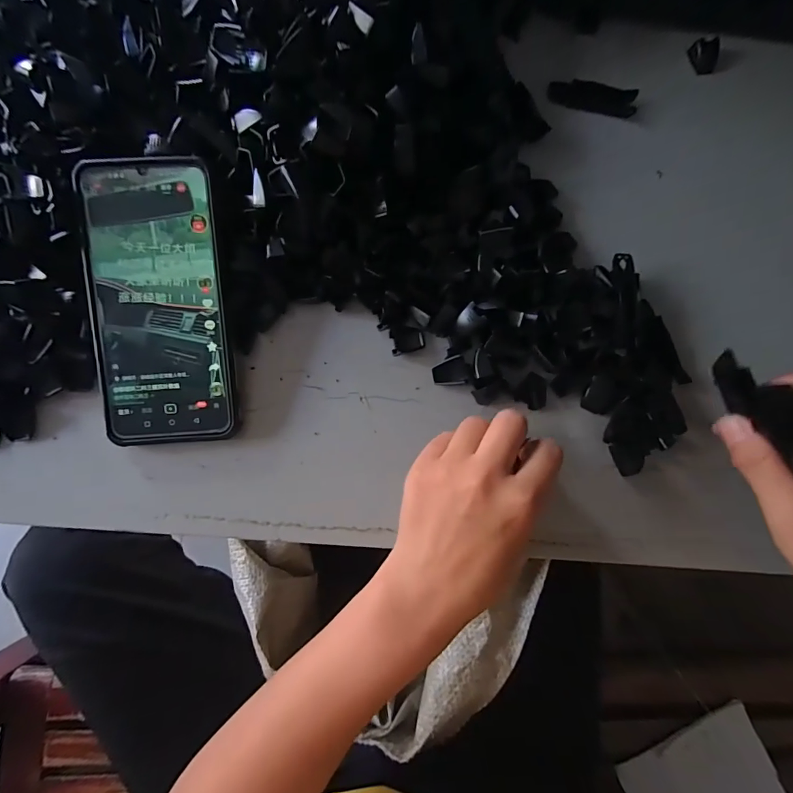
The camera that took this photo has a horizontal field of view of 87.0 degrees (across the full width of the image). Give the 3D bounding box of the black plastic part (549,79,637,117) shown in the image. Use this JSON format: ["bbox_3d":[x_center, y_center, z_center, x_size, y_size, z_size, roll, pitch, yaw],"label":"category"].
[{"bbox_3d":[0.147,-0.225,0.314,0.064,0.012,0.015,11,82,-1],"label":"black plastic part"}]

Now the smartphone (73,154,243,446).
[{"bbox_3d":[-0.145,-0.057,0.255,0.078,0.006,0.170,-5,96,-5],"label":"smartphone"}]

